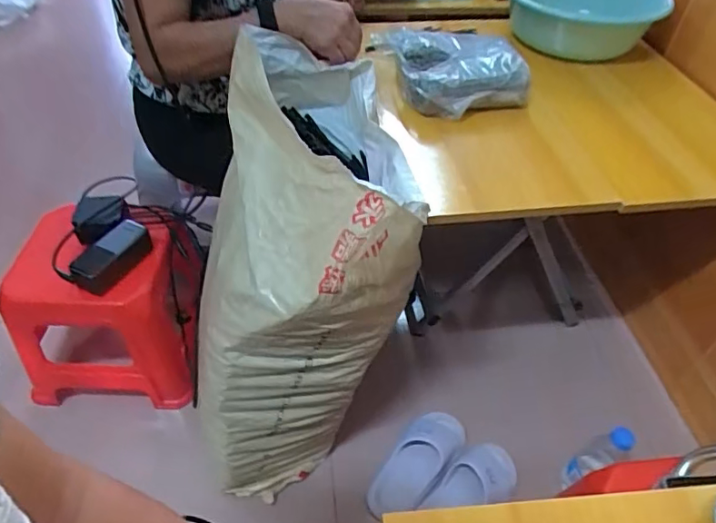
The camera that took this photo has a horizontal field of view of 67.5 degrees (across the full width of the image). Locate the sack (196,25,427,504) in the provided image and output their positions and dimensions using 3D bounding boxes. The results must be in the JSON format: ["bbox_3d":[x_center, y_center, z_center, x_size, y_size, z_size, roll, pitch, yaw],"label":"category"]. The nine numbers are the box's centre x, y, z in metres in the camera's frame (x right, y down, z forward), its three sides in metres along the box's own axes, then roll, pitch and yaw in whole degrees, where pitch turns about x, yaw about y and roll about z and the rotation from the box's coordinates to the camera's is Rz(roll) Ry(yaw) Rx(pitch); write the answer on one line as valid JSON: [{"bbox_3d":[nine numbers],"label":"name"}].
[{"bbox_3d":[-0.076,0.015,0.835,0.281,0.580,0.437,0,46,-2],"label":"sack"}]

